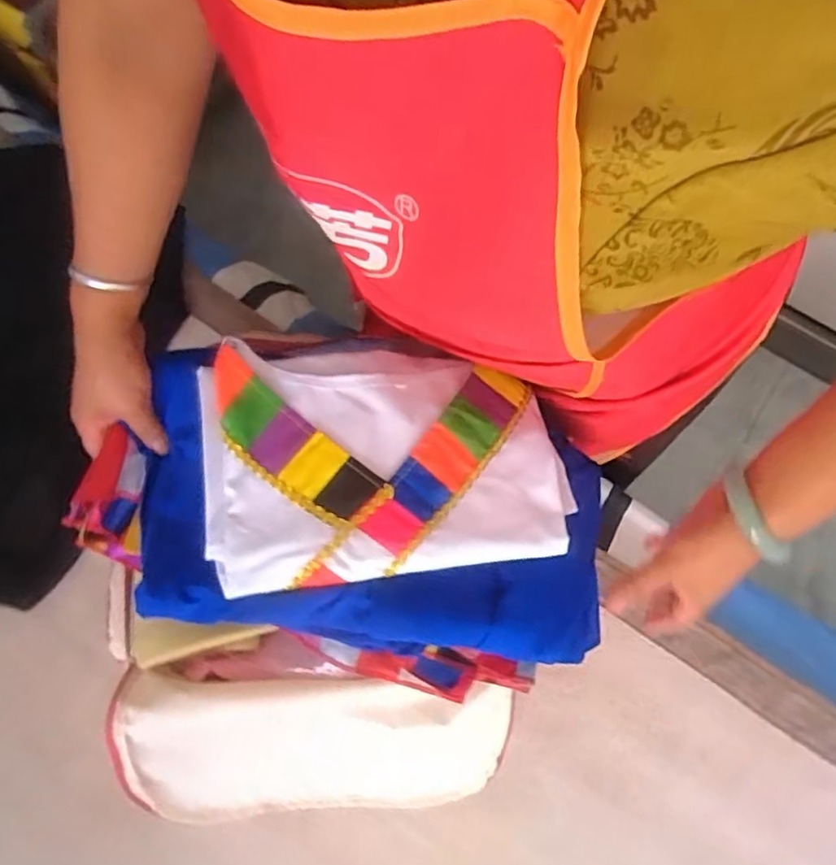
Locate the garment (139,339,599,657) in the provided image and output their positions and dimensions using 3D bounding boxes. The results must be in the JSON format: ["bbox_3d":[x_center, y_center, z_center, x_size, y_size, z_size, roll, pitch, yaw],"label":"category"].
[{"bbox_3d":[-0.041,0.040,0.518,0.377,0.059,0.235,6,76,1],"label":"garment"}]

